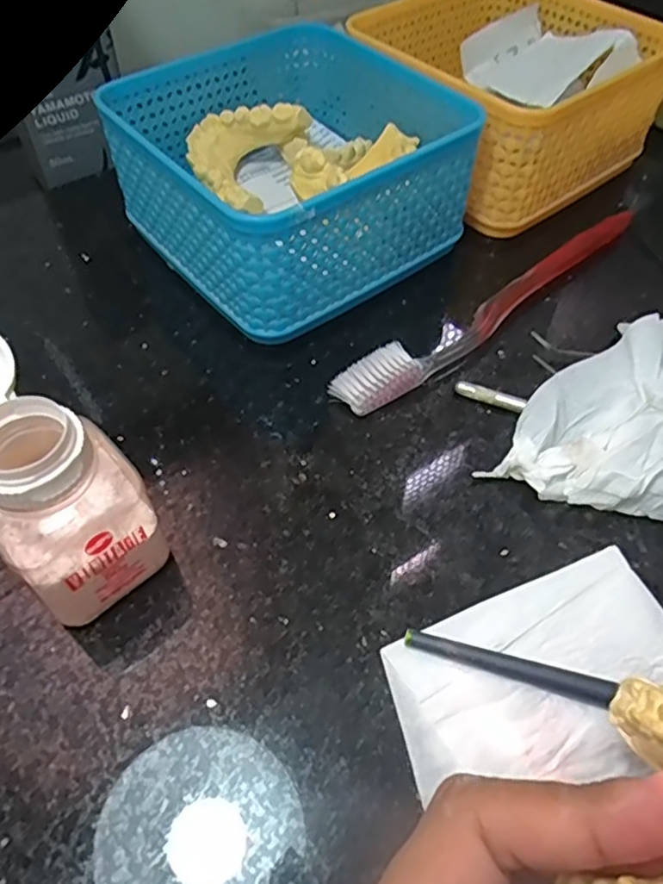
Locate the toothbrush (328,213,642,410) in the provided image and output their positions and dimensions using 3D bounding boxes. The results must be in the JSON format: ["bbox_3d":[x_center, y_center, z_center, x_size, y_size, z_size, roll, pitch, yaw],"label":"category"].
[{"bbox_3d":[0.078,-0.061,0.284,0.186,0.013,0.019,-32,59,-23],"label":"toothbrush"}]

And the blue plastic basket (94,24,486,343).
[{"bbox_3d":[-0.019,-0.125,0.298,0.127,0.067,0.128,-33,60,-24],"label":"blue plastic basket"}]

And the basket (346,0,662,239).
[{"bbox_3d":[0.089,-0.184,0.341,0.131,0.066,0.131,-32,59,-24],"label":"basket"}]

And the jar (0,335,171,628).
[{"bbox_3d":[-0.086,0.009,0.190,0.041,0.076,0.065,-37,61,-26],"label":"jar"}]

